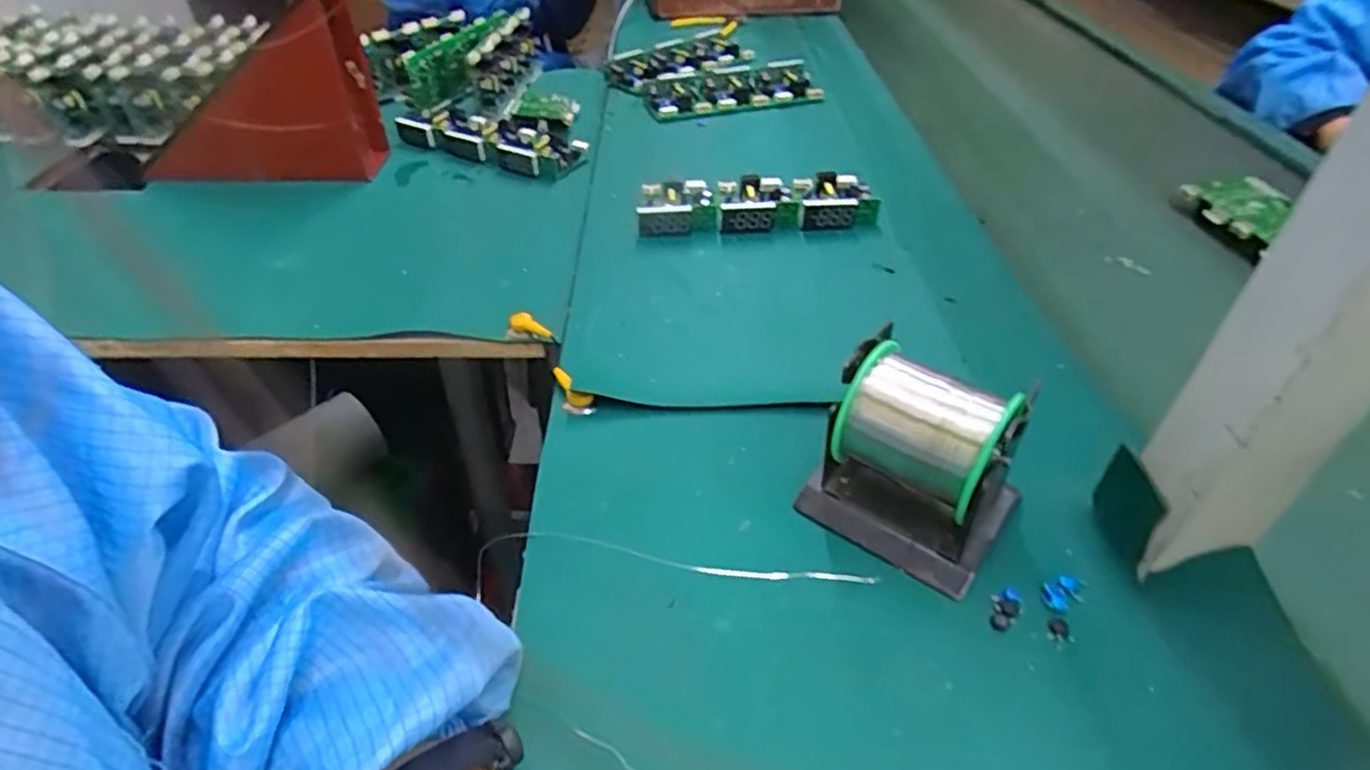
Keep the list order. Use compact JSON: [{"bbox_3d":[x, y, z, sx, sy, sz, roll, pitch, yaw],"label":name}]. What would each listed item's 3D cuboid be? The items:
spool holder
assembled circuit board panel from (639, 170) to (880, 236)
[{"bbox_3d":[0.115,0.035,0.354,0.093,0.079,0.070,26,47,26],"label":"spool holder"},{"bbox_3d":[0.060,-0.152,0.614,0.199,0.035,0.075,4,41,4],"label":"assembled circuit board panel"}]

